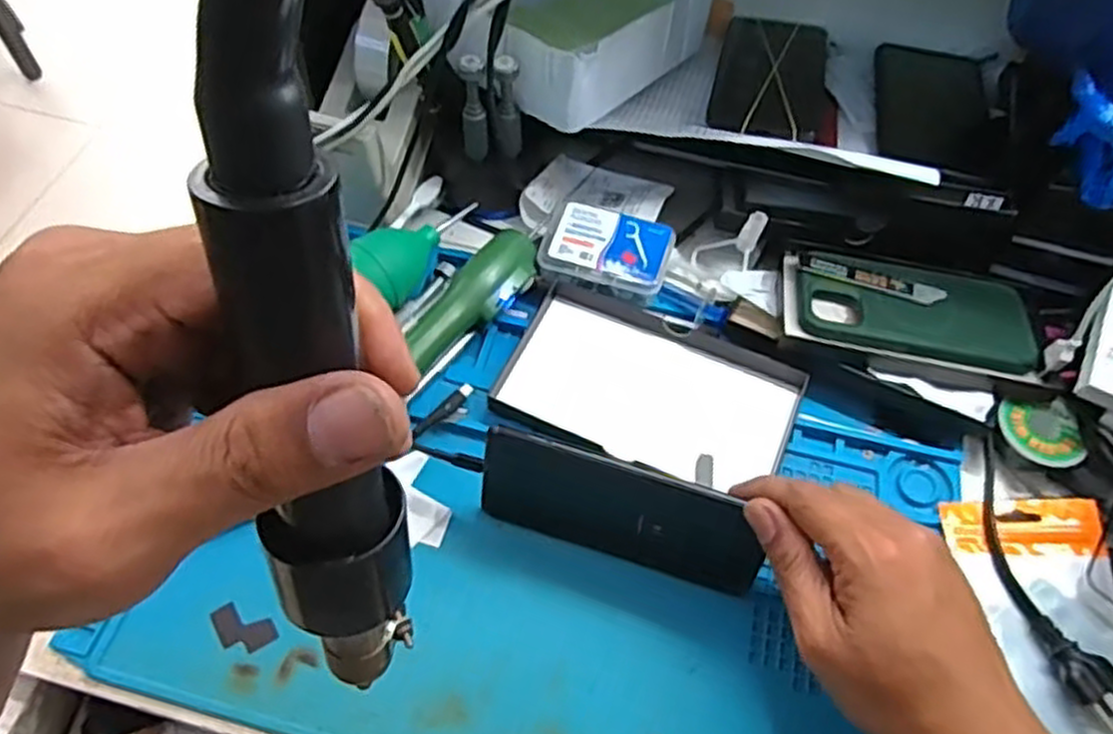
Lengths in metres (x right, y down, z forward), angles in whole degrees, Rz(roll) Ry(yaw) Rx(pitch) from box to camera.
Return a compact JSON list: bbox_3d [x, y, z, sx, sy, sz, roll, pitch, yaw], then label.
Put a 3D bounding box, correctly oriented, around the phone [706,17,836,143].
[{"bbox_3d":[0.162,-0.215,0.573,0.086,0.011,0.174,17,50,7],"label":"phone"}]

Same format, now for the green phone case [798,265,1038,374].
[{"bbox_3d":[0.234,-0.037,0.504,0.147,0.010,0.069,10,58,4],"label":"green phone case"}]

